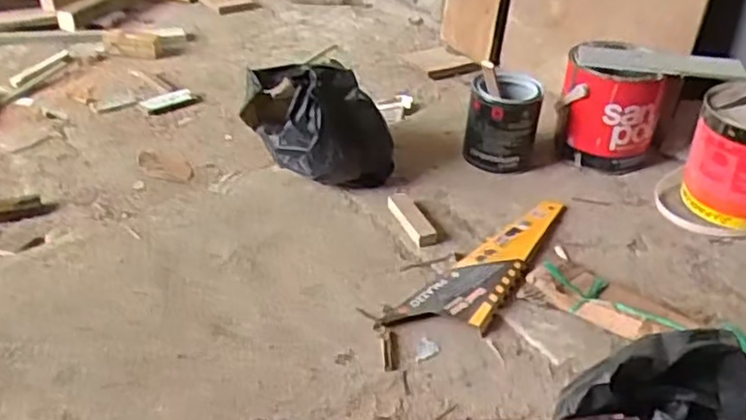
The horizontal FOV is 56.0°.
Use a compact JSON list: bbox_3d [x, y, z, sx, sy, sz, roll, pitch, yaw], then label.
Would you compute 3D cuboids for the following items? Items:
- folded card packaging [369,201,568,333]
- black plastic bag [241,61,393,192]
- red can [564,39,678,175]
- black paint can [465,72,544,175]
[{"bbox_3d":[0.158,0.073,0.891,0.094,0.018,0.343,29,44,33],"label":"folded card packaging"},{"bbox_3d":[-0.083,-0.130,1.039,0.159,0.184,0.187,-23,42,-30],"label":"black plastic bag"},{"bbox_3d":[0.381,-0.161,1.105,0.163,0.163,0.142,15,37,17],"label":"red can"},{"bbox_3d":[0.200,-0.130,1.086,0.105,0.134,0.100,8,36,9],"label":"black paint can"}]

